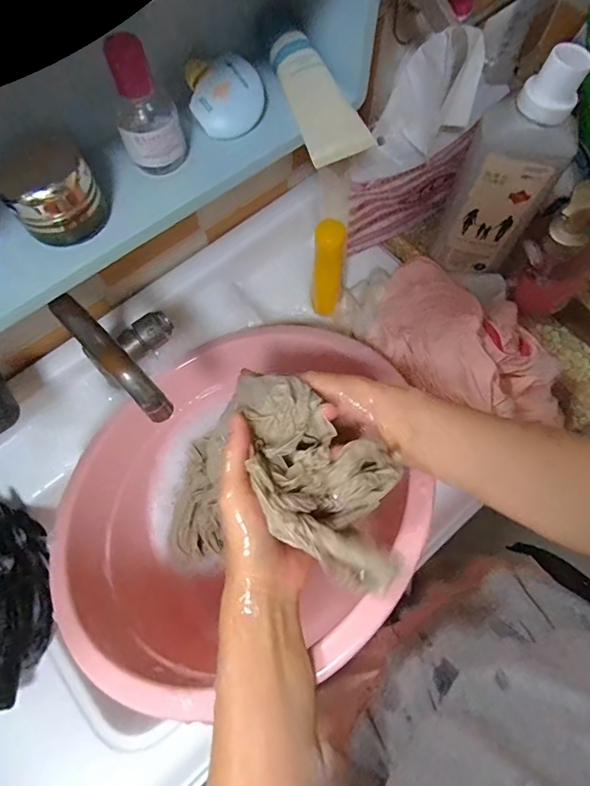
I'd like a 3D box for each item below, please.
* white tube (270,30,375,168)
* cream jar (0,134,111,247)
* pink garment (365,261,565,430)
[{"bbox_3d":[0.017,-0.263,0.410,0.055,0.028,0.117,-32,95,-11],"label":"white tube"},{"bbox_3d":[-0.191,-0.162,0.358,0.064,0.059,0.064,-28,72,-10],"label":"cream jar"},{"bbox_3d":[0.202,-0.050,0.546,0.263,0.074,0.171,37,74,12],"label":"pink garment"}]

